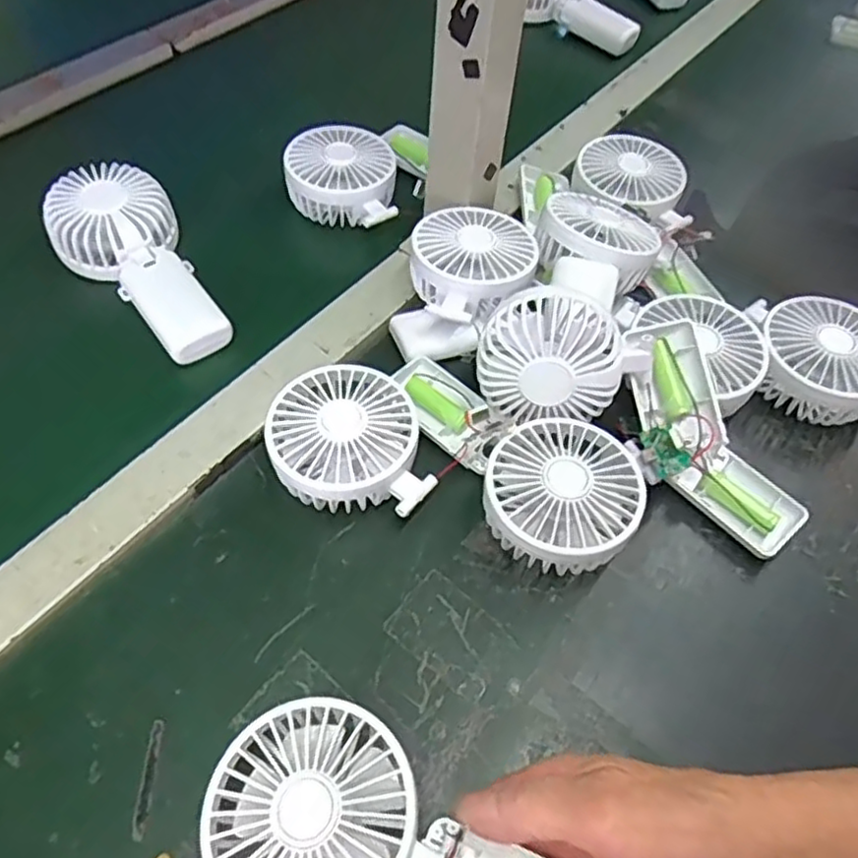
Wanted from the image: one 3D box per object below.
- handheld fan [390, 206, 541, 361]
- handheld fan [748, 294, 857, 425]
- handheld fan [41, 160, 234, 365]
[{"bbox_3d":[0.026,-0.103,0.481,0.083,0.051,0.111,16,56,7],"label":"handheld fan"},{"bbox_3d":[0.262,-0.046,0.462,0.081,0.046,0.085,2,56,-3],"label":"handheld fan"},{"bbox_3d":[-0.208,-0.118,0.482,0.084,0.043,0.171,-26,61,-20],"label":"handheld fan"}]

